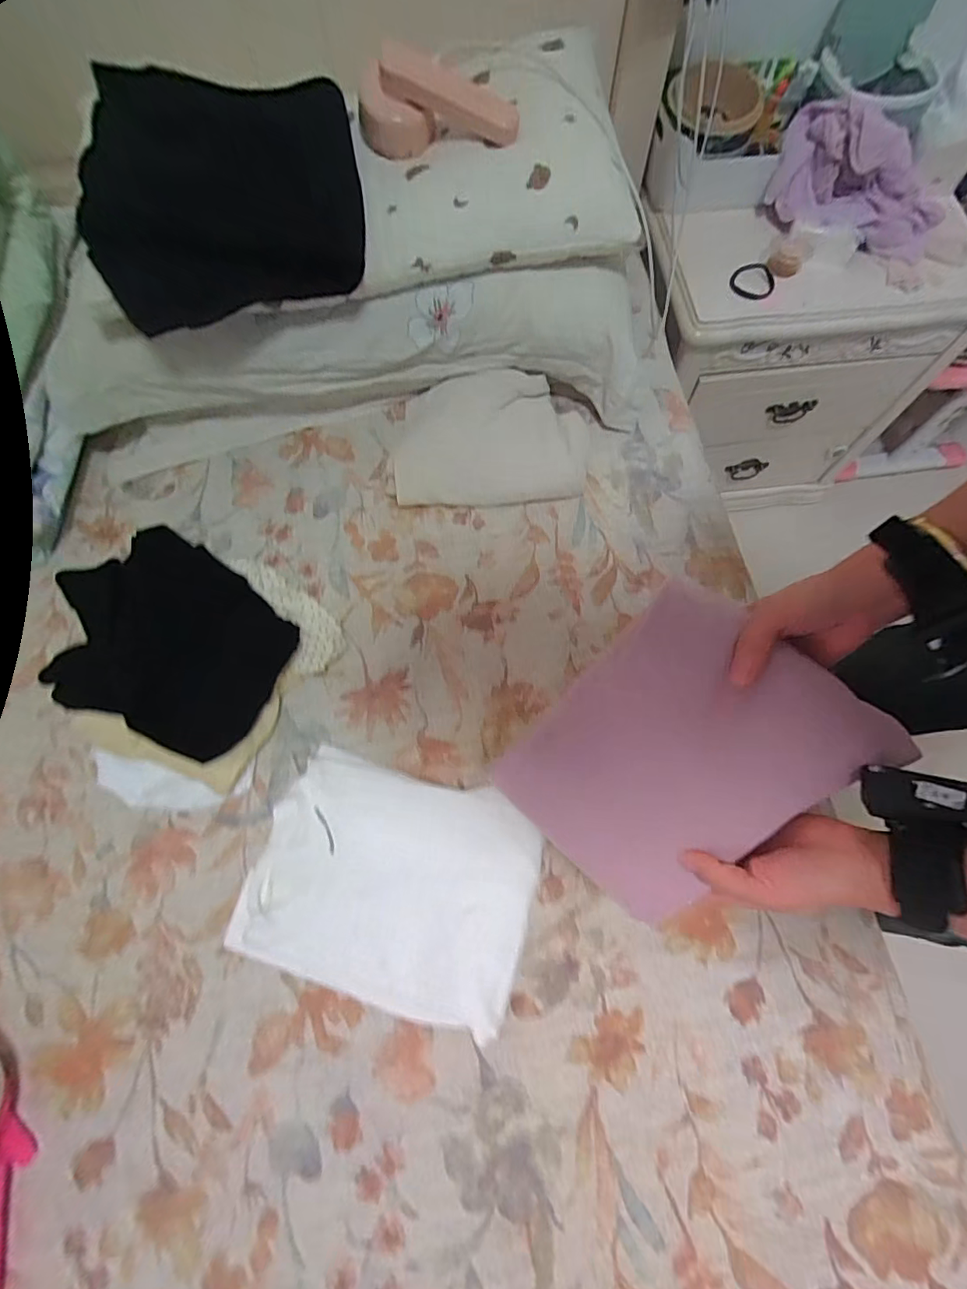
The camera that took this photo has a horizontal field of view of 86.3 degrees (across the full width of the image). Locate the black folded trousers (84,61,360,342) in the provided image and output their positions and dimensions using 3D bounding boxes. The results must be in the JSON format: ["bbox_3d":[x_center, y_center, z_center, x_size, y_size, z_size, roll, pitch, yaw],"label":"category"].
[{"bbox_3d":[-0.247,-0.452,0.502,0.236,0.106,0.220,-10,70,-2],"label":"black folded trousers"}]

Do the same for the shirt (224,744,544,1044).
[{"bbox_3d":[-0.088,0.230,0.506,0.261,0.037,0.200,14,71,6],"label":"shirt"}]

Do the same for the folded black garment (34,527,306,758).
[{"bbox_3d":[-0.327,-0.008,0.535,0.241,0.069,0.186,24,73,10],"label":"folded black garment"}]

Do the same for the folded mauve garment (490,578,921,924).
[{"bbox_3d":[0.152,0.086,0.403,0.189,0.025,0.228,41,102,3],"label":"folded mauve garment"}]

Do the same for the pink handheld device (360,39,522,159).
[{"bbox_3d":[-0.045,-0.545,0.522,0.162,0.075,0.053,10,71,5],"label":"pink handheld device"}]

